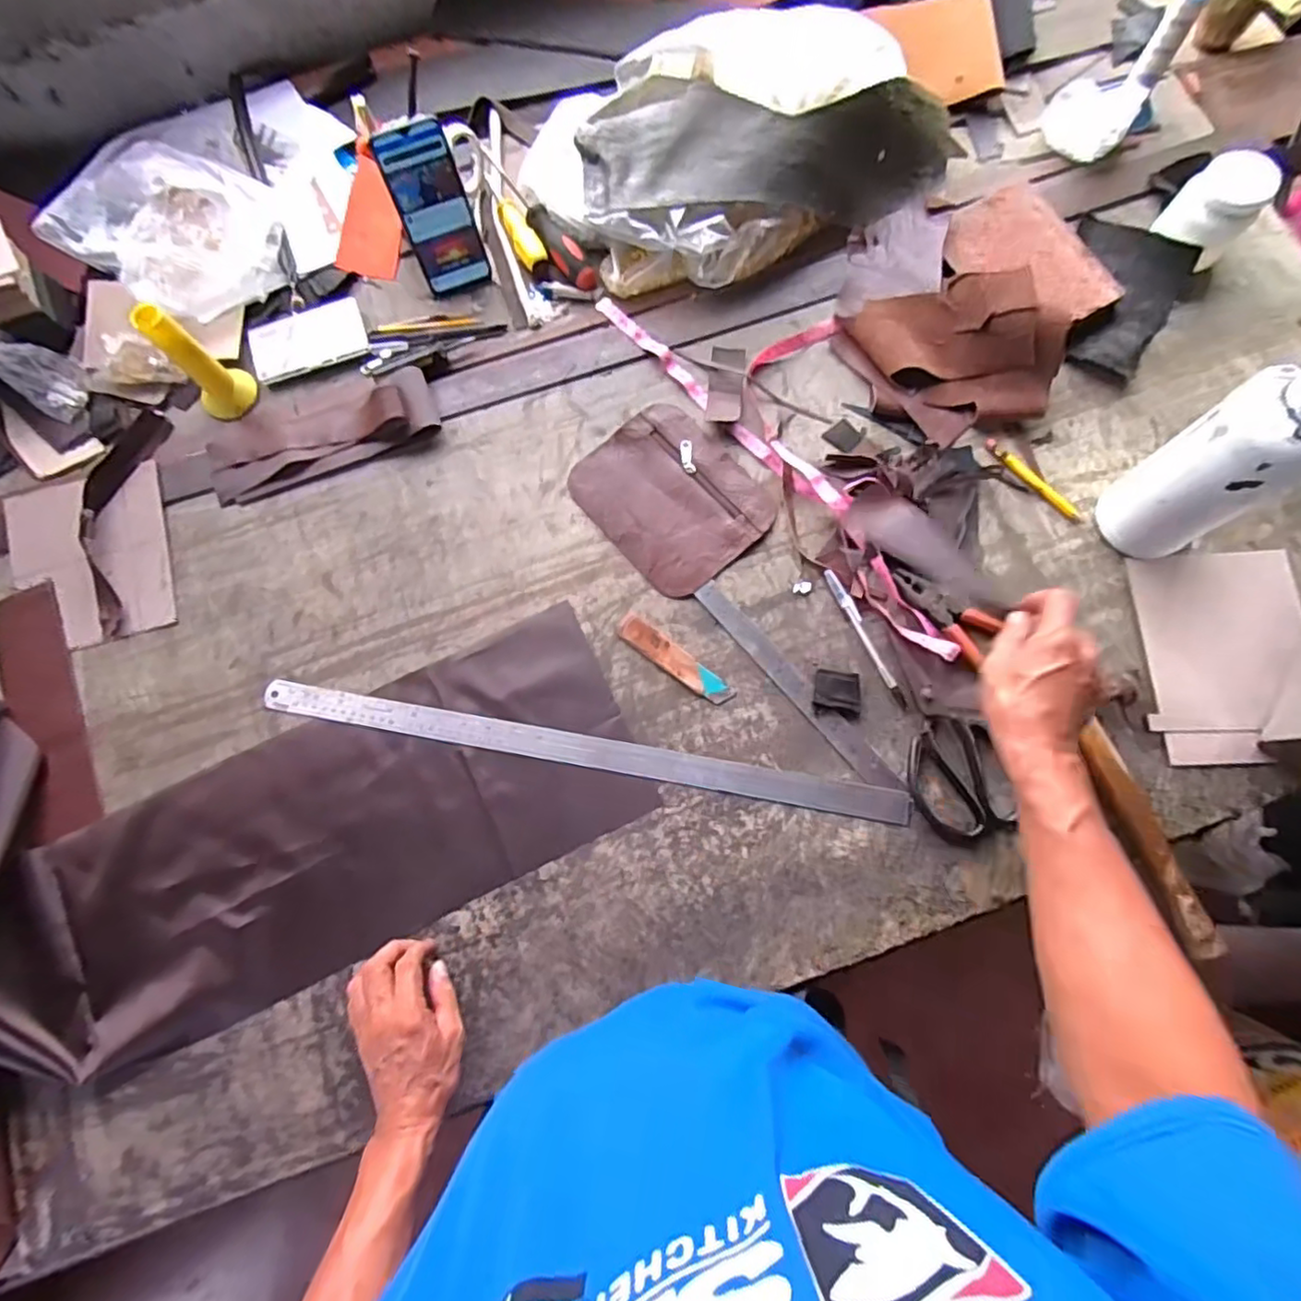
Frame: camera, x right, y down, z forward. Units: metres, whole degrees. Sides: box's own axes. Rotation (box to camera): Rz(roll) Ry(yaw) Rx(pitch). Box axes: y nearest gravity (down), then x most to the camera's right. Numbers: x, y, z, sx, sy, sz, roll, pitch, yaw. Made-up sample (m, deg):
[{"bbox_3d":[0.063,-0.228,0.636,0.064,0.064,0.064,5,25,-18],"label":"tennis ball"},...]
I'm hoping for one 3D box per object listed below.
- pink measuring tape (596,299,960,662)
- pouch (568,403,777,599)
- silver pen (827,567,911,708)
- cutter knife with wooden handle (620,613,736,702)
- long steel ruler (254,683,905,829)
[{"bbox_3d":[0.183,-0.246,0.686,0.187,0.023,0.534,-37,77,-8],"label":"pink measuring tape"},{"bbox_3d":[0.021,-0.162,0.679,0.152,0.009,0.193,-40,78,-9],"label":"pouch"},{"bbox_3d":[0.211,-0.013,0.630,0.014,0.007,0.150,-24,76,-5],"label":"silver pen"},{"bbox_3d":[0.024,0.010,0.633,0.129,0.006,0.026,36,79,10],"label":"cutter knife with wooden handle"},{"bbox_3d":[-0.069,0.094,0.614,0.611,0.007,0.031,10,75,4],"label":"long steel ruler"}]

